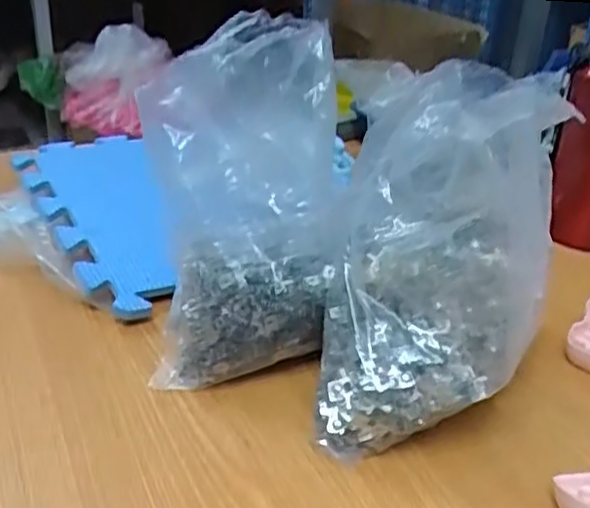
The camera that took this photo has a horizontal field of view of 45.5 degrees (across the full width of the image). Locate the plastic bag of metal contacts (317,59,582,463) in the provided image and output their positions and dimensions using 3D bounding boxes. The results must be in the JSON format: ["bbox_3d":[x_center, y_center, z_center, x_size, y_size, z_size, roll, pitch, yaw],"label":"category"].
[{"bbox_3d":[0.078,0.005,0.399,0.126,0.188,0.143,13,31,15],"label":"plastic bag of metal contacts"}]

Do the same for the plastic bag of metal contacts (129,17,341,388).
[{"bbox_3d":[-0.031,-0.031,0.439,0.121,0.181,0.119,0,30,-7],"label":"plastic bag of metal contacts"}]

